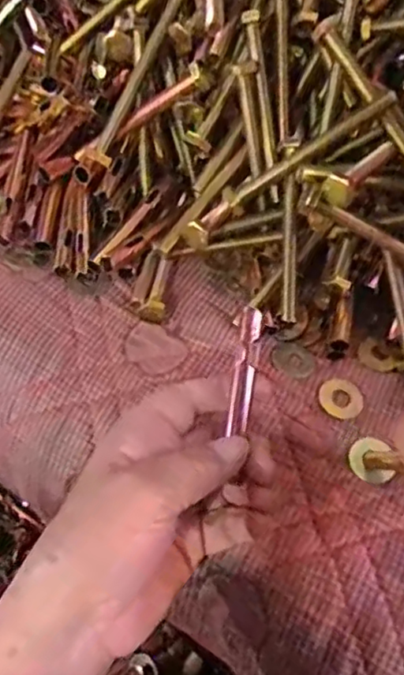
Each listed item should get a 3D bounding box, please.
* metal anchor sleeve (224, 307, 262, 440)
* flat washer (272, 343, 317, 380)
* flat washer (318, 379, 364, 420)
[{"bbox_3d":[0.021,0.016,0.289,0.010,0.007,0.058,6,79,5],"label":"metal anchor sleeve"},{"bbox_3d":[0.053,0.013,0.351,0.024,0.004,0.026,6,42,-6],"label":"flat washer"},{"bbox_3d":[0.077,0.033,0.336,0.024,0.004,0.024,-1,58,1],"label":"flat washer"}]

